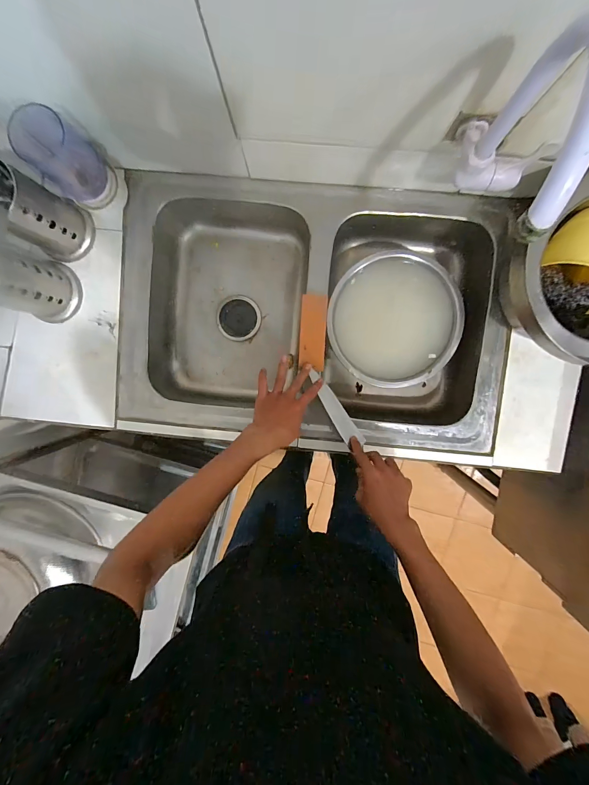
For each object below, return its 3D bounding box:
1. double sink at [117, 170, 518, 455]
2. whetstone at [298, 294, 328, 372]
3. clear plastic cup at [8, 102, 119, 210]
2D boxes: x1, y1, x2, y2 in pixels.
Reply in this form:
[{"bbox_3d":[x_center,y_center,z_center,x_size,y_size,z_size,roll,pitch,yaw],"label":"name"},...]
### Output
[{"bbox_3d":[0.040,-0.153,0.720,0.778,0.160,0.511,5,96,1],"label":"double sink"},{"bbox_3d":[0.037,-0.119,0.636,0.051,0.017,0.146,3,90,1],"label":"whetstone"},{"bbox_3d":[-0.380,-0.386,0.538,0.079,0.158,0.080,0,96,1],"label":"clear plastic cup"}]

